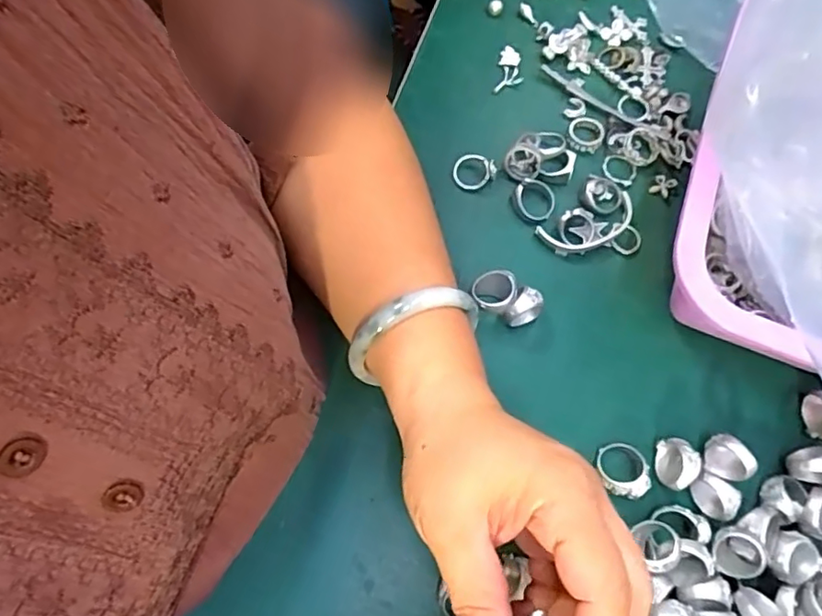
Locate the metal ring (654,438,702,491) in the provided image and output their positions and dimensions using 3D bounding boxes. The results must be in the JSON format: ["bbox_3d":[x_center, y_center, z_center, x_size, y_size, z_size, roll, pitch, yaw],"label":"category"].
[{"bbox_3d":[0.142,0.084,0.310,0.016,0.018,0.026,9,73,1],"label":"metal ring"}]

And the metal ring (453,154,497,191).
[{"bbox_3d":[0.039,-0.085,0.363,0.024,0.011,0.024,0,72,0],"label":"metal ring"}]

